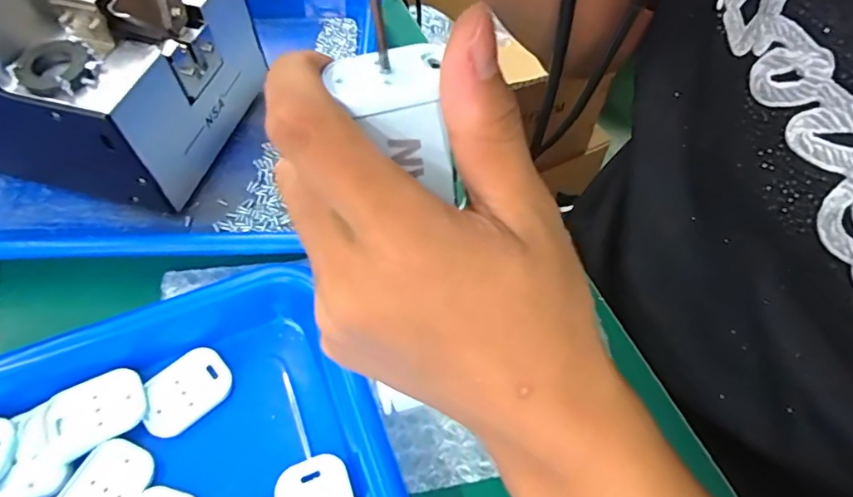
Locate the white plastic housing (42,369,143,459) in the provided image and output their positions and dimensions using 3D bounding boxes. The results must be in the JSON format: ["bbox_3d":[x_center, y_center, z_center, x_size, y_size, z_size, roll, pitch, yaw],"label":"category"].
[{"bbox_3d":[-0.146,0.072,0.227,0.041,0.008,0.027,-26,60,-14],"label":"white plastic housing"}]

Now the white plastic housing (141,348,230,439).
[{"bbox_3d":[-0.110,0.065,0.236,0.029,0.004,0.039,39,66,23],"label":"white plastic housing"}]

